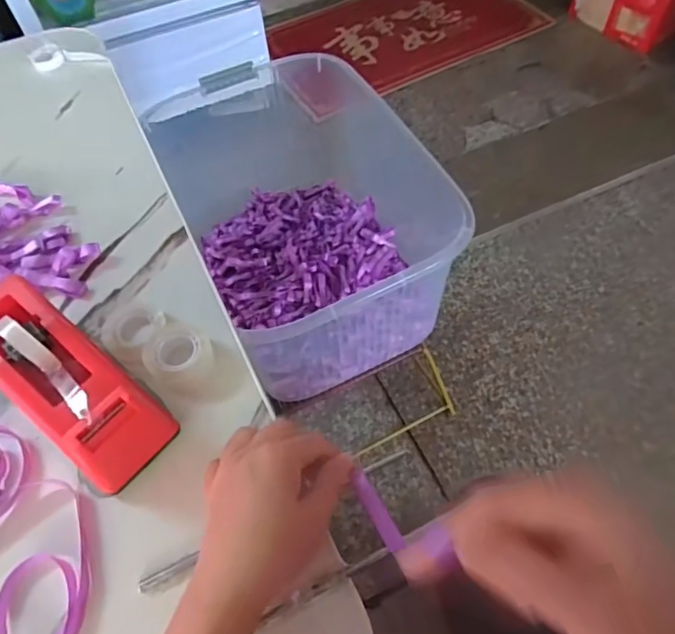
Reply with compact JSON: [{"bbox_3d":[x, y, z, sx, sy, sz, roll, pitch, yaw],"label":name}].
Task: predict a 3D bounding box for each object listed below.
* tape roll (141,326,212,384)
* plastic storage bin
[{"bbox_3d":[-0.116,0.027,0.393,0.046,0.019,0.047,-2,56,3],"label":"tape roll"},{"bbox_3d":[-0.037,-0.133,0.798,0.308,0.237,0.434,-23,57,-11],"label":"plastic storage bin"}]

